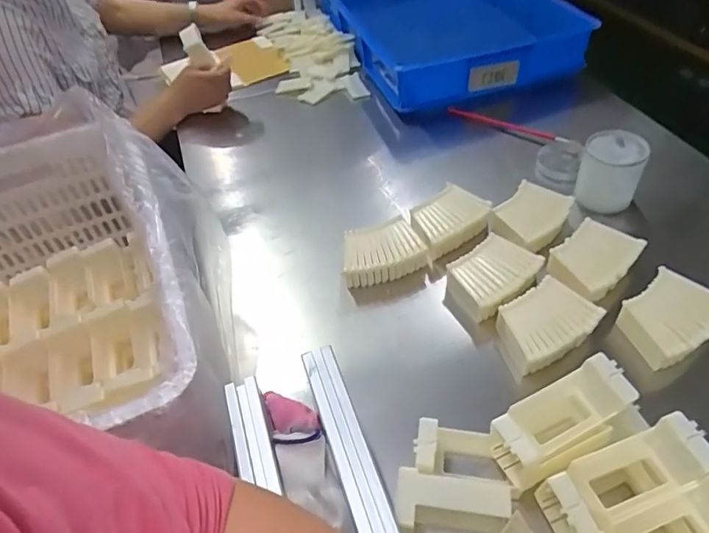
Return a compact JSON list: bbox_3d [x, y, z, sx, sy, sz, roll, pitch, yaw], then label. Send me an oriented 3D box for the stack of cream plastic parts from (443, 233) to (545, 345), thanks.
[{"bbox_3d":[0.174,0.025,0.676,0.126,0.076,0.089,-32,51,-21],"label":"stack of cream plastic parts"}]

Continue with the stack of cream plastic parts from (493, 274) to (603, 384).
[{"bbox_3d":[0.214,0.076,0.609,0.110,0.067,0.086,-27,50,-17],"label":"stack of cream plastic parts"}]

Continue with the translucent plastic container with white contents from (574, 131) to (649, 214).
[{"bbox_3d":[0.371,-0.138,0.755,0.081,0.094,0.071,14,50,19],"label":"translucent plastic container with white contents"}]

